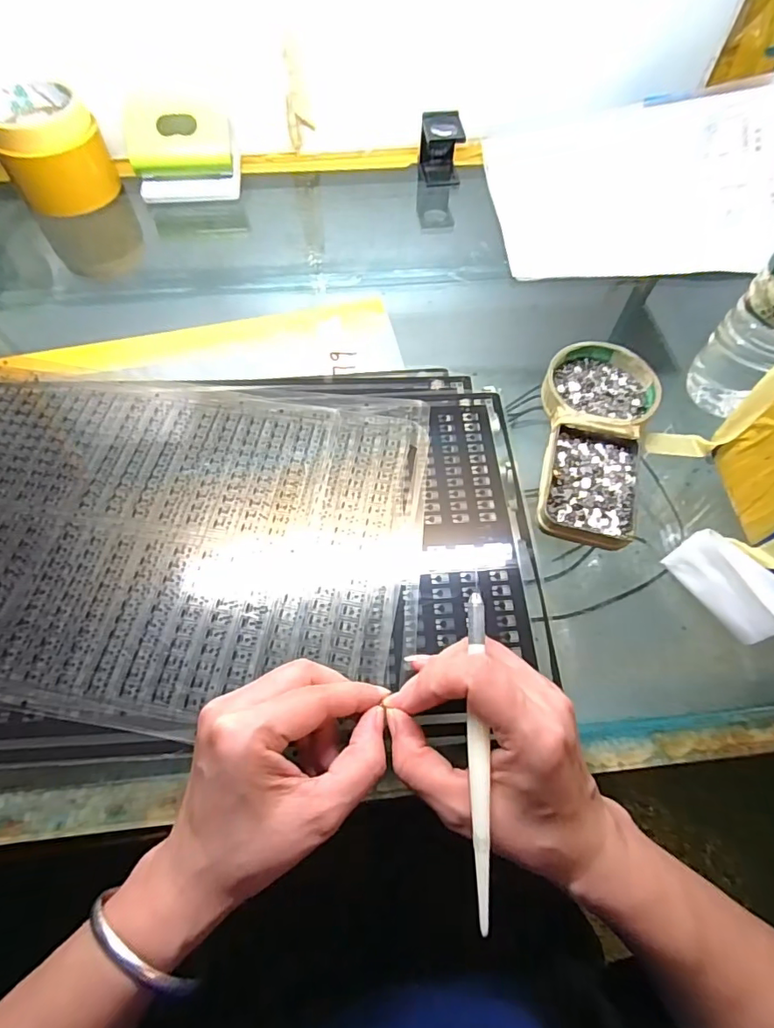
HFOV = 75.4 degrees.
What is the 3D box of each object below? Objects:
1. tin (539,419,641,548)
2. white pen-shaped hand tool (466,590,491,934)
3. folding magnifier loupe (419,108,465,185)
[{"bbox_3d":[0.141,-0.021,0.348,0.064,0.013,0.093,14,62,8],"label":"tin"},{"bbox_3d":[0.041,0.105,0.226,0.009,0.004,0.136,1,72,1],"label":"white pen-shaped hand tool"},{"bbox_3d":[0.057,-0.385,0.531,0.043,0.054,0.040,-4,61,-1],"label":"folding magnifier loupe"}]

